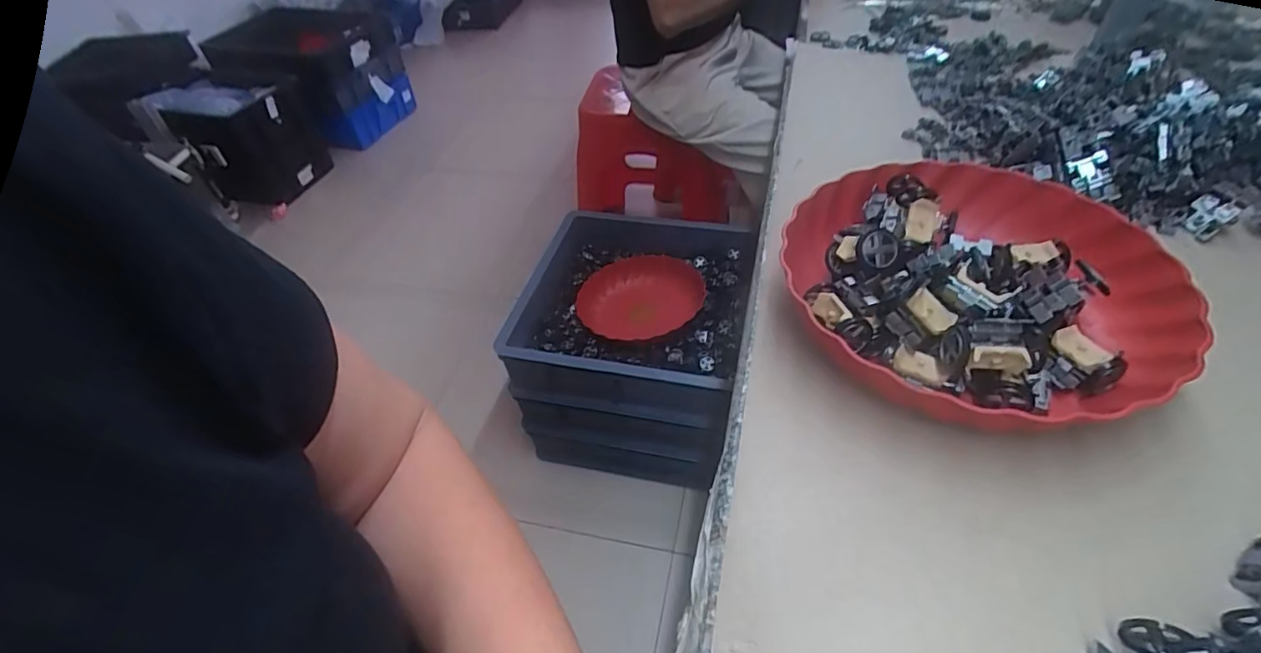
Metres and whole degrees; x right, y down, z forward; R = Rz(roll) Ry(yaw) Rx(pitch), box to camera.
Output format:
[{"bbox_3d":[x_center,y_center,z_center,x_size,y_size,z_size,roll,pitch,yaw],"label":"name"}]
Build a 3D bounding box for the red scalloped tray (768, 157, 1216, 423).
[{"bbox_3d":[0.232,-0.034,0.396,0.245,0.065,0.243,-5,45,0],"label":"red scalloped tray"}]

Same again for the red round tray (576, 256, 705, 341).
[{"bbox_3d":[0.021,-0.066,1.181,0.255,0.031,0.235,-13,49,15],"label":"red round tray"}]

